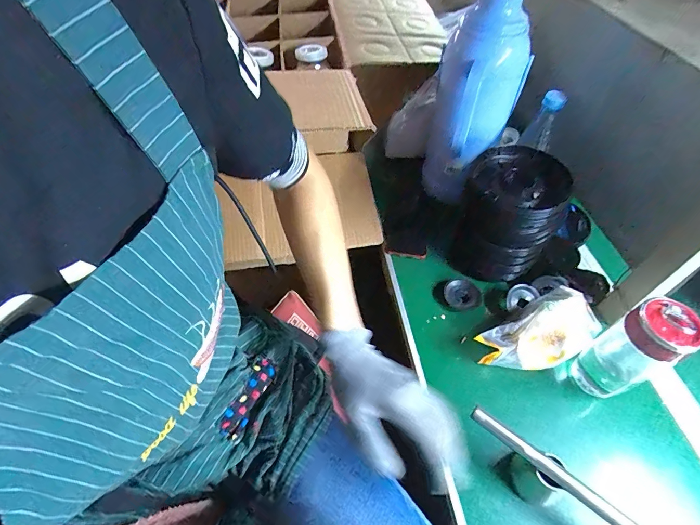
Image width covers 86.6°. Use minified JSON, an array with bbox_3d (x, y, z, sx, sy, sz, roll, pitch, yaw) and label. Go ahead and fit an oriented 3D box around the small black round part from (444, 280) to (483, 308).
[{"bbox_3d":[0.188,0.053,0.618,0.056,0.016,0.052,-17,54,-14],"label":"small black round part"}]

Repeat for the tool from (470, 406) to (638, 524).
[{"bbox_3d":[0.222,0.253,0.427,0.196,0.075,0.034,33,58,22],"label":"tool"}]

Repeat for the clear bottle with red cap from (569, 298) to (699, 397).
[{"bbox_3d":[0.358,0.112,0.473,0.061,0.164,0.068,-23,56,-18],"label":"clear bottle with red cap"}]

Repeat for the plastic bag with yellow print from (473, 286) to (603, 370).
[{"bbox_3d":[0.286,0.106,0.552,0.197,0.051,0.090,-24,56,-19],"label":"plastic bag with yellow print"}]

